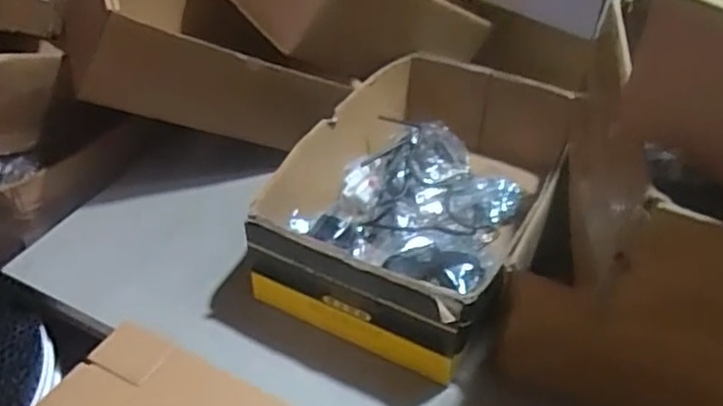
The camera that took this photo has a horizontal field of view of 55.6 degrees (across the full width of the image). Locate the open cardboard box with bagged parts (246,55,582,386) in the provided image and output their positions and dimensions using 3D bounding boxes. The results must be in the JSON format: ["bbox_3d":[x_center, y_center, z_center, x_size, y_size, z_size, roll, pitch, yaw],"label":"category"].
[{"bbox_3d":[0.067,-0.014,0.705,0.239,0.099,0.353,19,44,18],"label":"open cardboard box with bagged parts"}]

